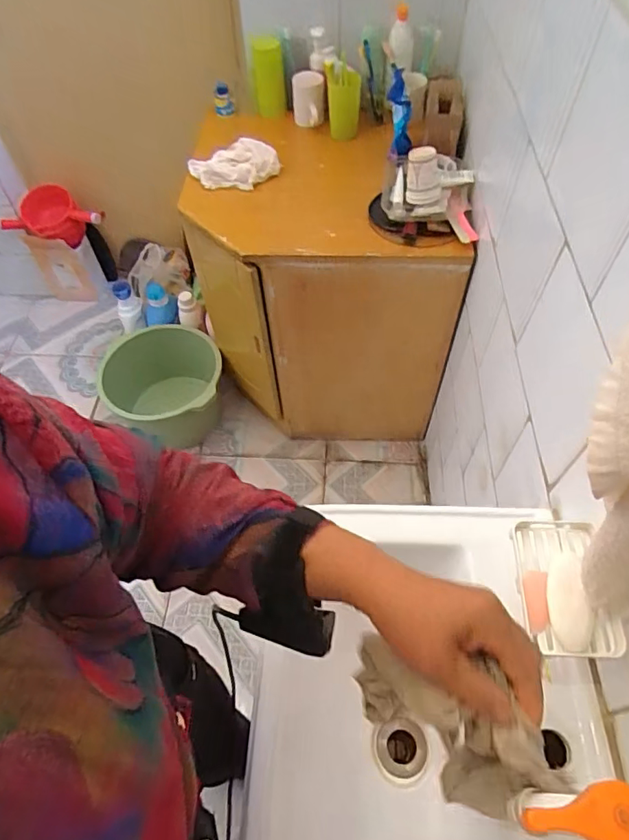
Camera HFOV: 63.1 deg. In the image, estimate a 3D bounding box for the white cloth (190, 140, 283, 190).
[{"bbox_3d":[-0.190,-0.617,1.239,0.210,0.052,0.139,10,56,8],"label":"white cloth"}]

